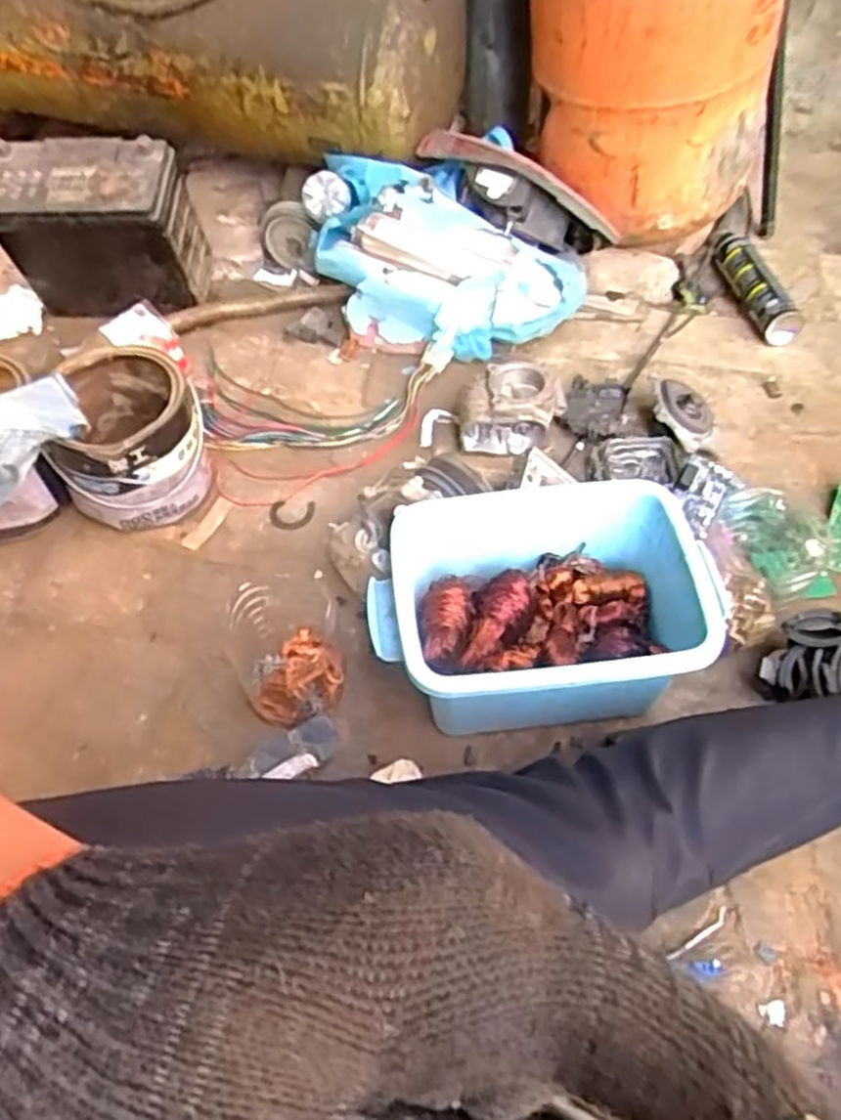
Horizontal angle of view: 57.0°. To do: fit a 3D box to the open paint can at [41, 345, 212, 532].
[{"bbox_3d":[-0.330,-0.140,0.895,0.157,0.148,0.175,-18,56,-10],"label":"open paint can"}]

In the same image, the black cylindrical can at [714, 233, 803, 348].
[{"bbox_3d":[0.464,-0.389,1.088,0.054,0.051,0.228,-14,56,-8],"label":"black cylindrical can"}]

